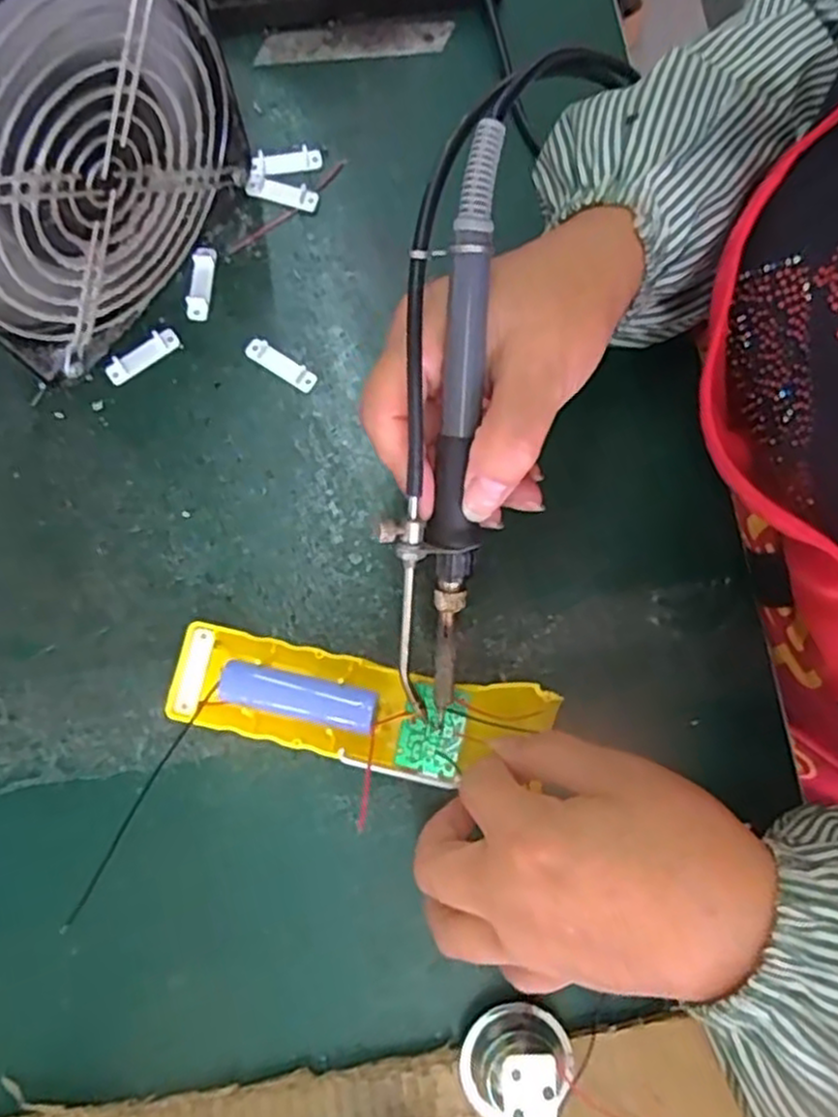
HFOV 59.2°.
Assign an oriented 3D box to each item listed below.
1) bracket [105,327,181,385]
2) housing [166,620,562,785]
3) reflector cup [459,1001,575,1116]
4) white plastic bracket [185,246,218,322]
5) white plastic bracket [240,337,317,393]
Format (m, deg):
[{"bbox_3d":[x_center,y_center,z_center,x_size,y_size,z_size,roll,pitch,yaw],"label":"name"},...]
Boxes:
[{"bbox_3d":[-0.132,-0.097,0.353,0.037,0.006,0.010,-35,82,-8],"label":"bracket"},{"bbox_3d":[-0.026,0.062,0.308,0.157,0.020,0.045,9,79,6],"label":"housing"},{"bbox_3d":[0.039,0.198,0.287,0.044,0.027,0.035,-16,80,-5],"label":"reflector cup"},{"bbox_3d":[-0.107,-0.135,0.360,0.011,0.007,0.038,6,79,0],"label":"white plastic bracket"},{"bbox_3d":[-0.067,-0.094,0.355,0.039,0.005,0.010,33,80,5],"label":"white plastic bracket"}]

